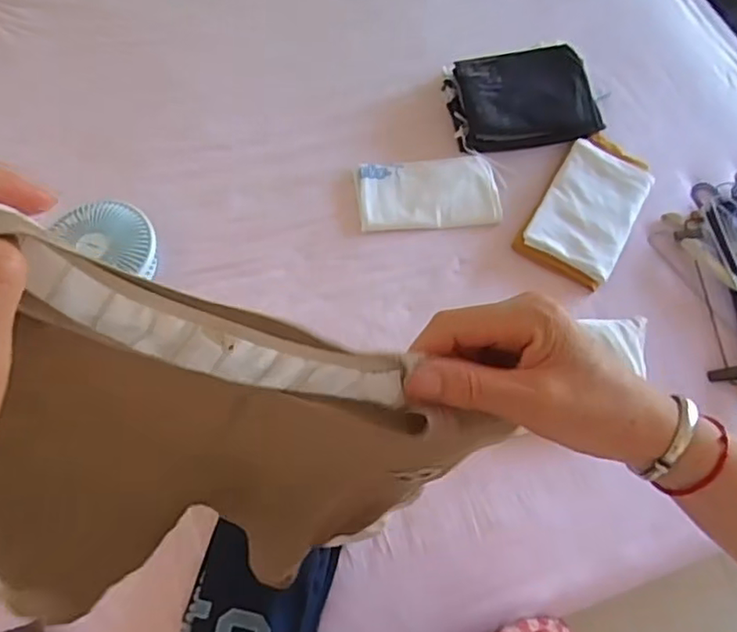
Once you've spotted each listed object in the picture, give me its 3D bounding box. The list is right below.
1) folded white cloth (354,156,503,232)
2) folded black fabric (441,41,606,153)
[{"bbox_3d":[0.104,-0.223,1.080,0.242,0.032,0.135,-5,63,-1],"label":"folded white cloth"},{"bbox_3d":[0.285,-0.409,1.140,0.258,0.071,0.191,-9,63,-3],"label":"folded black fabric"}]

